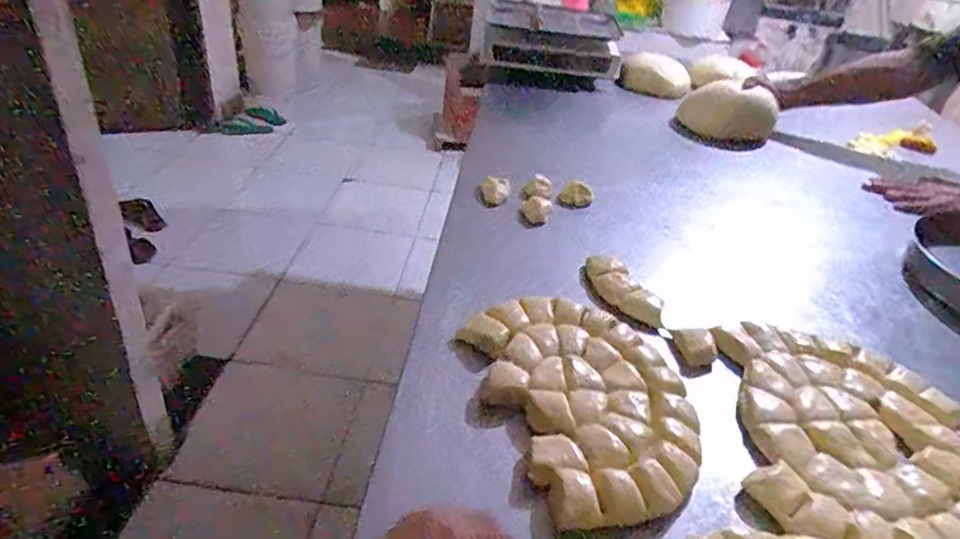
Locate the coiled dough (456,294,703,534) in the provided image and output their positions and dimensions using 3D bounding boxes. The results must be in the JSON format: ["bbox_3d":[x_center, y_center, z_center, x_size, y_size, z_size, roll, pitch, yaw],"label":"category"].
[{"bbox_3d":[0.104,0.120,0.594,0.186,0.030,0.270,-4,37,-16],"label":"coiled dough"}]

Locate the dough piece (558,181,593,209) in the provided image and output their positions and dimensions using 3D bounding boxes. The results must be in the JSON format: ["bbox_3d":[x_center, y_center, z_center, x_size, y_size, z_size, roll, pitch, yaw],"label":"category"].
[{"bbox_3d":[0.150,-0.116,0.943,0.051,0.039,0.033,15,36,10],"label":"dough piece"}]

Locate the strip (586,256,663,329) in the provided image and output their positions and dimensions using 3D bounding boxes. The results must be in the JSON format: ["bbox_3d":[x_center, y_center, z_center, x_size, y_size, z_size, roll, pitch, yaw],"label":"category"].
[{"bbox_3d":[0.178,0.026,0.753,0.062,0.024,0.124,-8,38,-20],"label":"strip"}]

